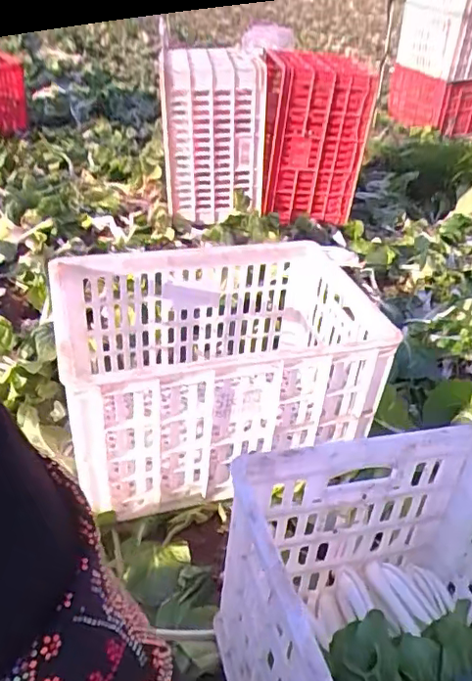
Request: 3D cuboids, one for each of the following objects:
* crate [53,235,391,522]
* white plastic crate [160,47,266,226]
[{"bbox_3d":[-0.026,0.028,0.969,0.514,0.257,0.371,-5,37,-13],"label":"crate"},{"bbox_3d":[-0.070,-0.621,1.700,0.307,0.461,0.261,1,36,-5],"label":"white plastic crate"}]

